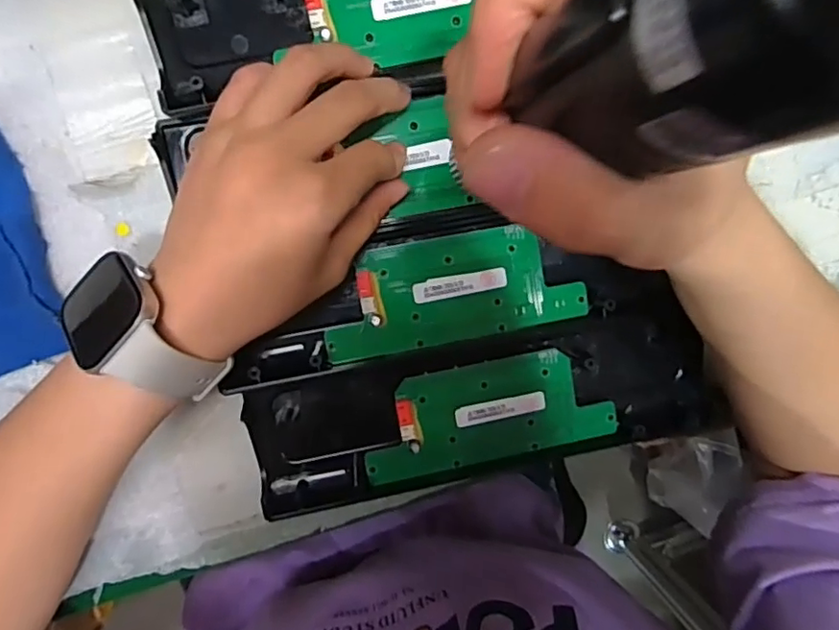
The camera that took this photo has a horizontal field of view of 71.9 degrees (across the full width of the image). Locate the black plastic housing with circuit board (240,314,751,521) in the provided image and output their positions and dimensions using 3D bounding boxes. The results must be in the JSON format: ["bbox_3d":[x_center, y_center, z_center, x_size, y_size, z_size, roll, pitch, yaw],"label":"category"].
[{"bbox_3d":[0.039,0.054,0.311,0.247,0.018,0.067,-11,96,-5],"label":"black plastic housing with circuit board"}]

